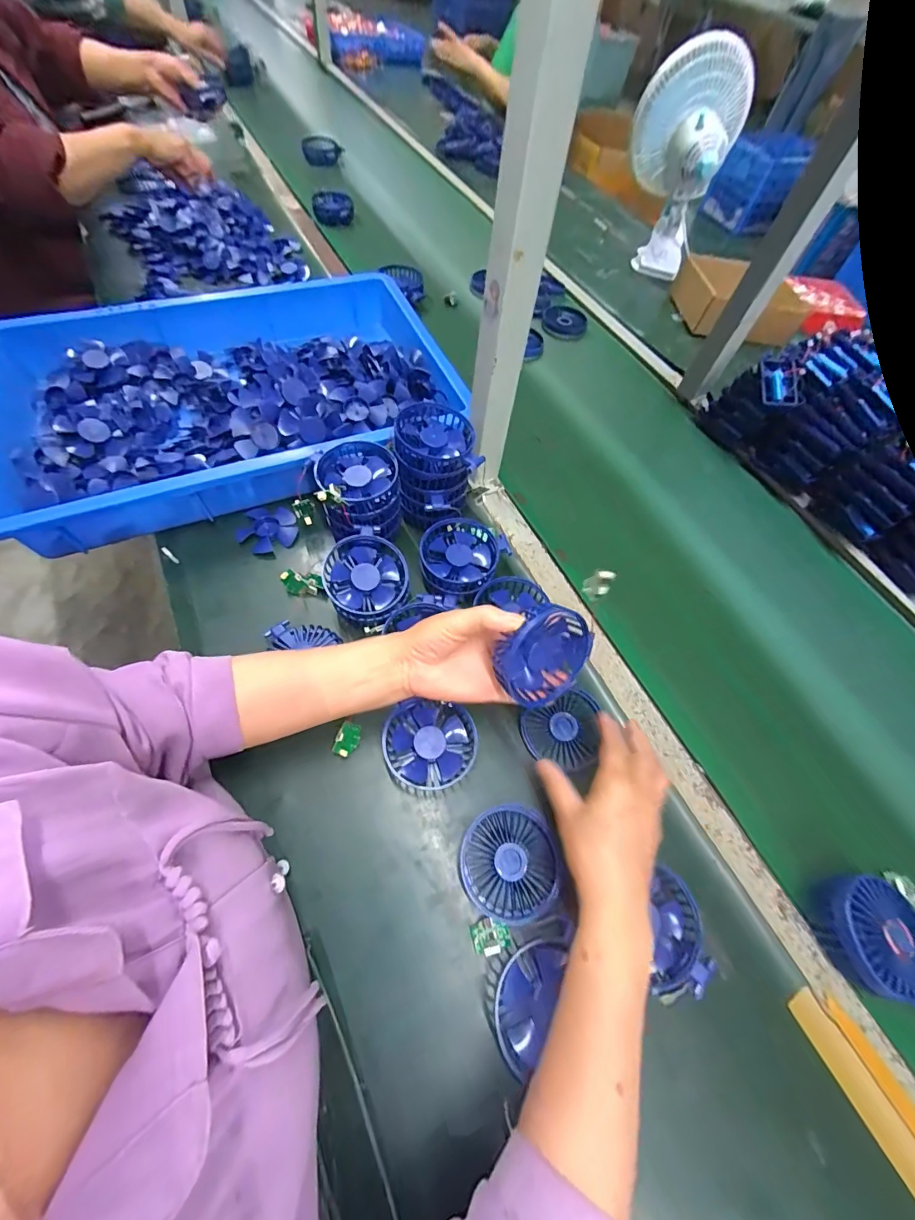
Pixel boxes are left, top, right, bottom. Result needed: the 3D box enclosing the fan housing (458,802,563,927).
[{"bbox_3d":[0.047,0.226,0.401,0.085,0.019,0.087,3,60,-5],"label":"fan housing"}]

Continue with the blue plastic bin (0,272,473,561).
[{"bbox_3d":[-0.307,-0.303,0.602,0.558,0.083,0.384,-19,65,-13],"label":"blue plastic bin"}]

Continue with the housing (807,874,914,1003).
[{"bbox_3d":[0.351,0.276,0.381,0.073,0.038,0.082,-1,61,-8],"label":"housing"}]

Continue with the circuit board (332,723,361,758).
[{"bbox_3d":[-0.109,0.128,0.439,0.024,0.005,0.031,19,68,-23],"label":"circuit board"}]

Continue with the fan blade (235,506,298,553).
[{"bbox_3d":[-0.238,-0.099,0.559,0.068,0.020,0.063,3,60,-5],"label":"fan blade"}]

